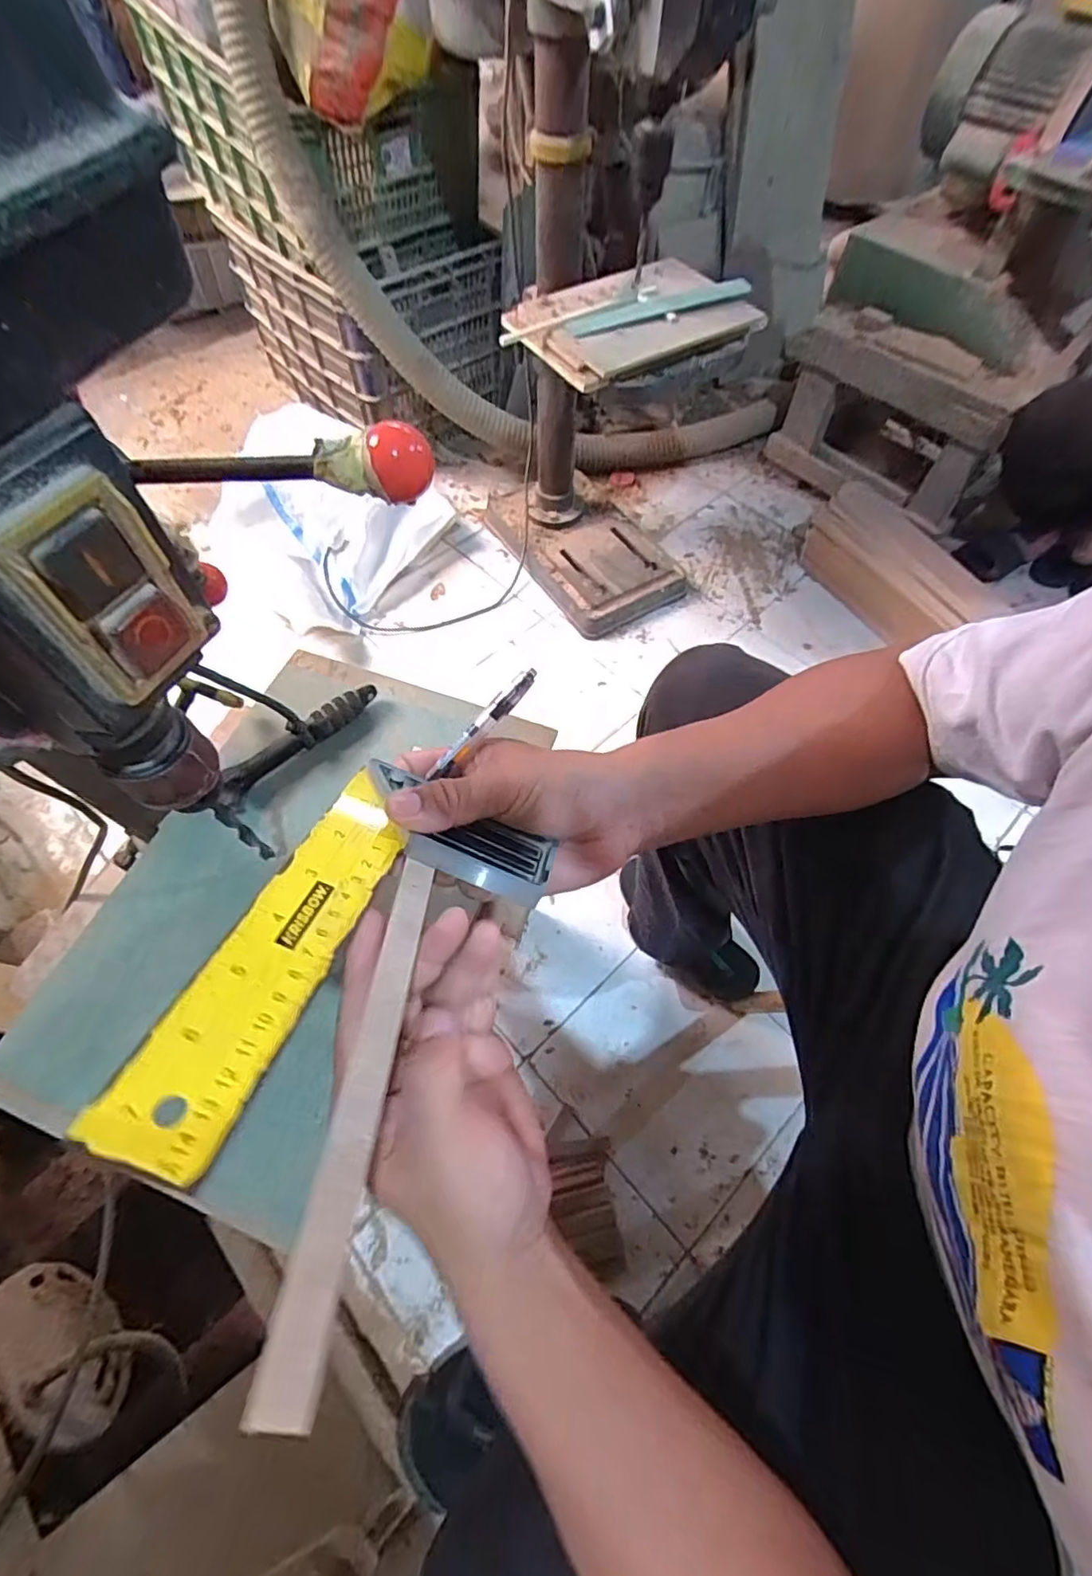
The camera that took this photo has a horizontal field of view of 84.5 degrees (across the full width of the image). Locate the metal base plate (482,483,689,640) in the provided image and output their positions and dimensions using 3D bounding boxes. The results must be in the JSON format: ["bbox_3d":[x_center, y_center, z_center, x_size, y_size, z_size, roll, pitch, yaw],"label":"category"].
[{"bbox_3d":[0.075,-0.523,1.289,0.262,0.063,0.465,-30,65,-14],"label":"metal base plate"}]

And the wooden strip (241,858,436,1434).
[{"bbox_3d":[-0.062,0.098,0.217,0.016,0.006,0.183,2,41,2],"label":"wooden strip"}]

